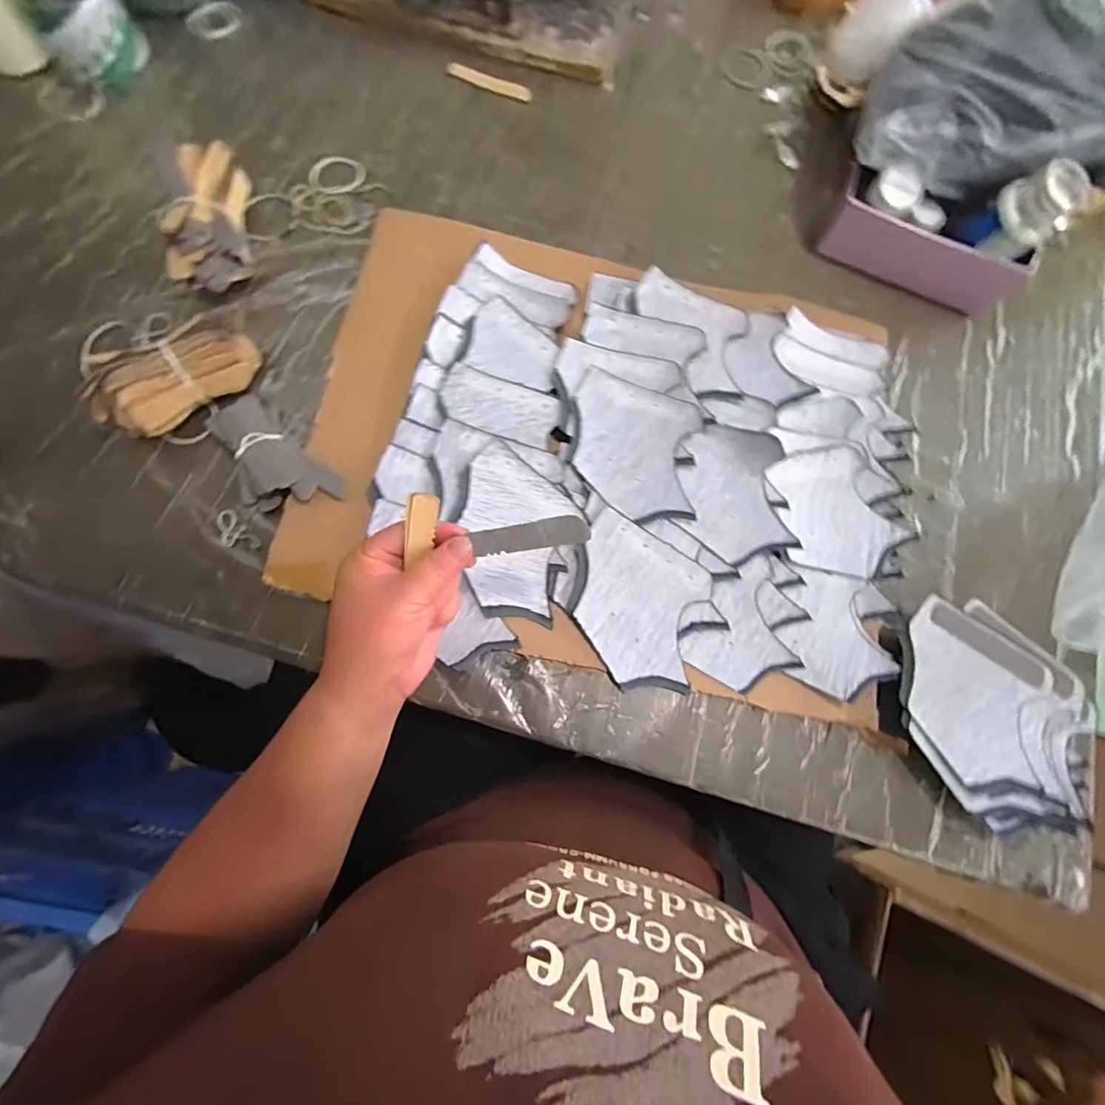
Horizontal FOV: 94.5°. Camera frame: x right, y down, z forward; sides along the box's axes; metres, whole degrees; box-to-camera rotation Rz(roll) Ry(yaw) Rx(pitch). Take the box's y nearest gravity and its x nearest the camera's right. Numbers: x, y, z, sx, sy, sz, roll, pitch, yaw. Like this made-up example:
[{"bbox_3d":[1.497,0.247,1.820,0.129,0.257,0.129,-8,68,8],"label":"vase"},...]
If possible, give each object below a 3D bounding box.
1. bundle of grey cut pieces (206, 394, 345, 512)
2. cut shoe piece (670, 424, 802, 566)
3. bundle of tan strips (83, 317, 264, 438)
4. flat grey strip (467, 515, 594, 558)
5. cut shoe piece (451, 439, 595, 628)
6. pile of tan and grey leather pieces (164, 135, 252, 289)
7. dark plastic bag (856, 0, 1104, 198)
[{"bbox_3d":[-0.230,-0.073,0.410,0.125,0.019,0.060,42,78,5],"label":"bundle of grey cut pieces"},{"bbox_3d":[0.144,-0.050,0.410,0.083,0.007,0.110,-4,75,3],"label":"cut shoe piece"},{"bbox_3d":[-0.296,-0.138,0.401,0.123,0.052,0.042,-42,84,-12],"label":"bundle of tan strips"},{"bbox_3d":[-0.013,-0.010,0.306,0.071,0.004,0.017,-8,105,18],"label":"flat grey strip"},{"bbox_3d":[-0.032,-0.016,0.403,0.098,0.006,0.125,21,81,-2],"label":"cut shoe piece"},{"bbox_3d":[-0.297,-0.288,0.444,0.059,0.049,0.130,-7,78,-6],"label":"pile of tan and grey leather pieces"},{"bbox_3d":[0.374,-0.360,0.402,0.216,0.092,0.107,23,77,0],"label":"dark plastic bag"}]

